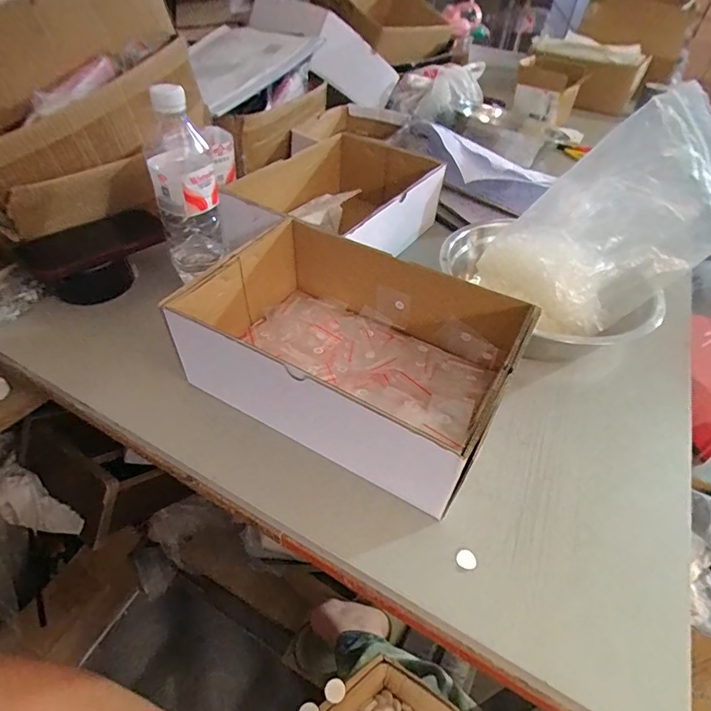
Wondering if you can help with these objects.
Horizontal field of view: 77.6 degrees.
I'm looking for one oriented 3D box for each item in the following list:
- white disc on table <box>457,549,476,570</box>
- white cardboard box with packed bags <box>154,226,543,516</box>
[{"bbox_3d":[0.087,0.158,0.344,0.015,0.004,0.015,2,45,-2],"label":"white disc on table"},{"bbox_3d":[-0.006,-0.008,0.428,0.279,0.104,0.189,25,48,18],"label":"white cardboard box with packed bags"}]

